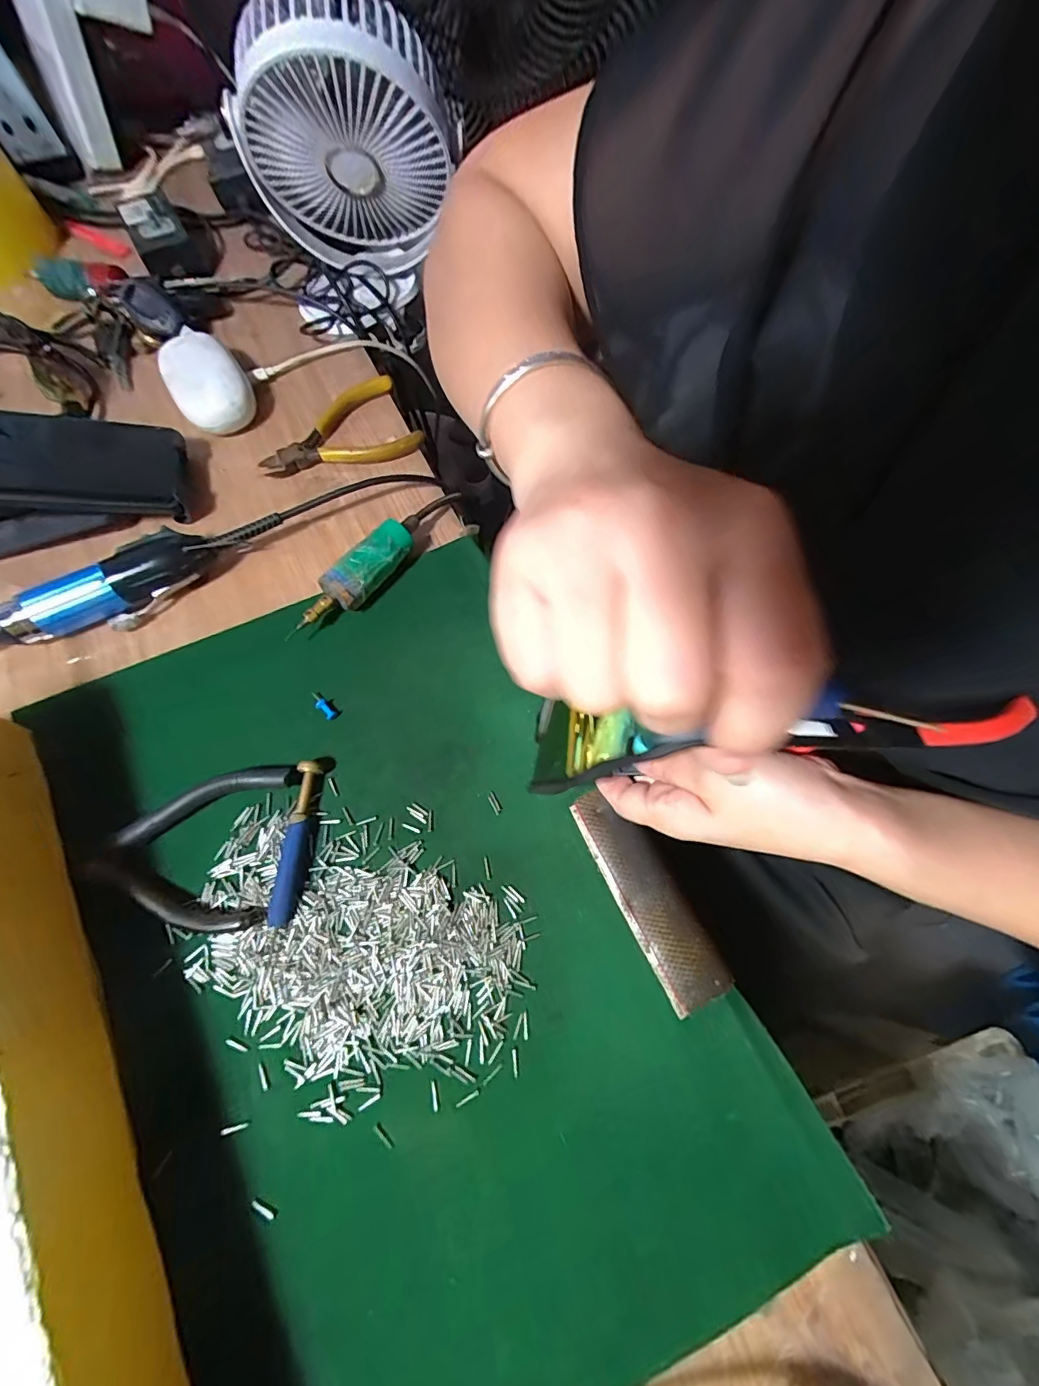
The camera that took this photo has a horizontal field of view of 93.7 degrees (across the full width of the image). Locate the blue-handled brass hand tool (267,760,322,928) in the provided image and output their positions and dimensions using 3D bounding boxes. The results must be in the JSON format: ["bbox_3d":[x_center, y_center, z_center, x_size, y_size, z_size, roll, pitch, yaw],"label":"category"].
[{"bbox_3d":[-0.123,0.082,0.272,0.014,0.012,0.085,3,69,1],"label":"blue-handled brass hand tool"}]

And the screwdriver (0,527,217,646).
[{"bbox_3d":[-0.278,-0.058,0.316,0.159,0.031,0.035,-28,72,-11],"label":"screwdriver"}]

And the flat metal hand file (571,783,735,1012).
[{"bbox_3d":[0.070,0.109,0.268,0.035,0.006,0.117,-26,72,-10],"label":"flat metal hand file"}]

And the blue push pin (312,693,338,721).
[{"bbox_3d":[-0.124,0.008,0.305,0.024,0.009,0.007,41,74,14],"label":"blue push pin"}]

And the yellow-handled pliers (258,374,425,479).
[{"bbox_3d":[-0.143,-0.200,0.384,0.120,0.020,0.069,-30,72,-11],"label":"yellow-handled pliers"}]

